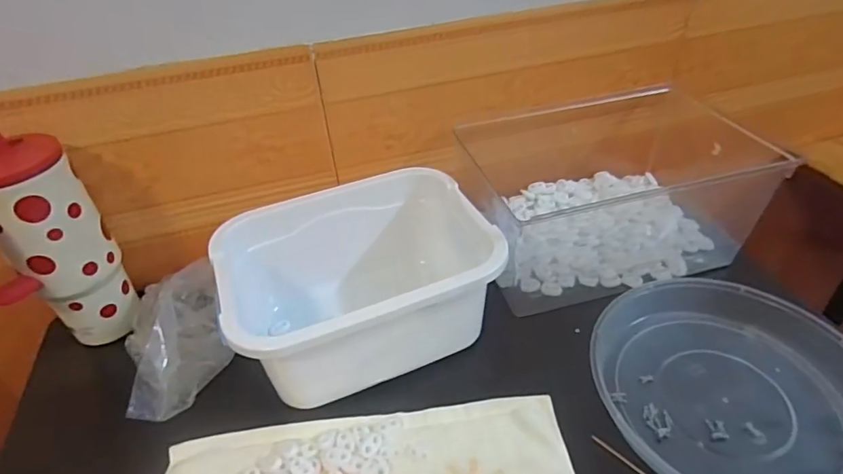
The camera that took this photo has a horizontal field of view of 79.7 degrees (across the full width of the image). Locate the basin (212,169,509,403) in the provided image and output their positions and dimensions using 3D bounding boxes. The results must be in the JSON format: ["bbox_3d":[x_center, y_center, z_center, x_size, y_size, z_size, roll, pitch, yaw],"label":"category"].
[{"bbox_3d":[-0.063,0.052,0.514,0.251,0.141,0.187,-16,41,-13],"label":"basin"}]

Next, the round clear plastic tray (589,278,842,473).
[{"bbox_3d":[0.271,0.127,0.441,0.234,0.035,0.224,-1,40,1],"label":"round clear plastic tray"}]

